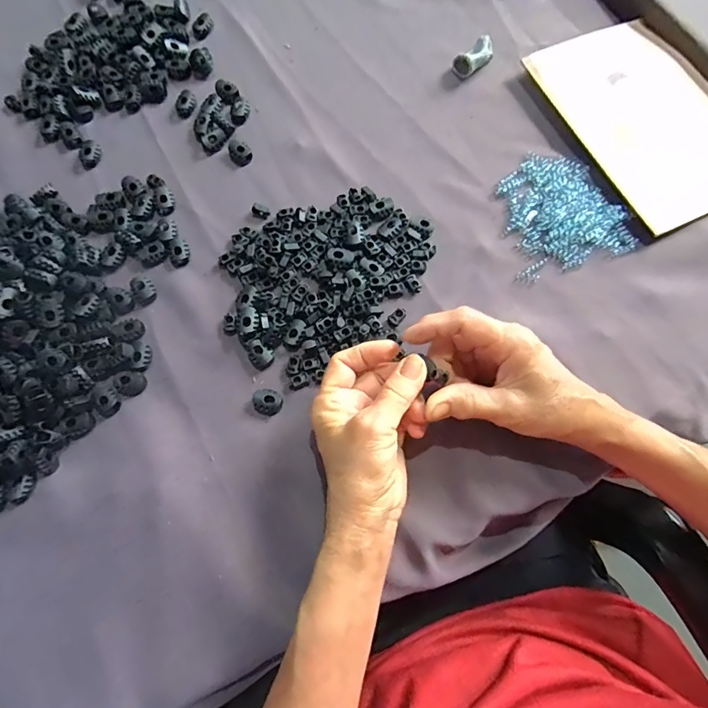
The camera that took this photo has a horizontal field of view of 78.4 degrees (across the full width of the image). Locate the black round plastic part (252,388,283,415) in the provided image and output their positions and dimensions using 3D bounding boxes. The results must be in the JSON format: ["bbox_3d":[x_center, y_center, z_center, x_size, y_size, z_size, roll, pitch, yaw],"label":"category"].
[{"bbox_3d":[-0.065,0.035,0.325,0.022,0.007,0.019,31,76,8],"label":"black round plastic part"}]

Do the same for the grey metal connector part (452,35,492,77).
[{"bbox_3d":[0.115,-0.282,0.410,0.041,0.017,0.026,-40,78,-11],"label":"grey metal connector part"}]

